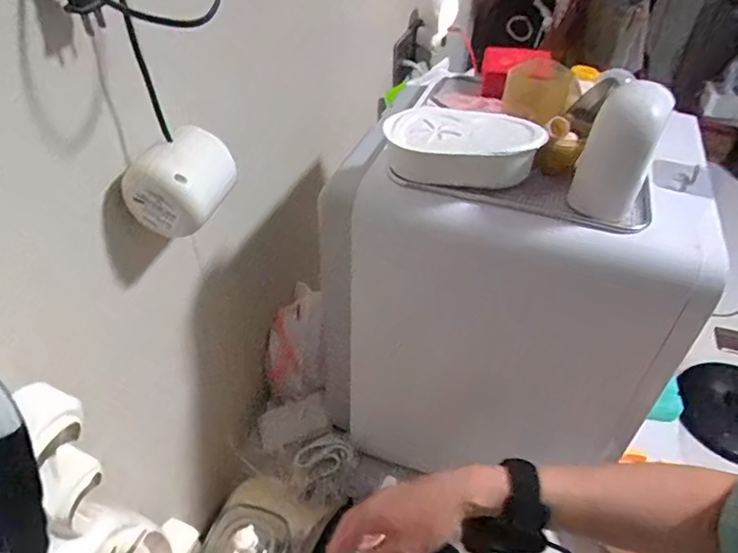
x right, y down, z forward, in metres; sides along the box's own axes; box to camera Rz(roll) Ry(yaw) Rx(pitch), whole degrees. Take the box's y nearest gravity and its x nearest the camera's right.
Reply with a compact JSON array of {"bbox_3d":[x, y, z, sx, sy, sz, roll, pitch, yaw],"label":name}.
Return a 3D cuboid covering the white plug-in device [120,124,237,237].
[{"bbox_3d":[-0.157,-0.079,0.450,0.079,0.070,0.065,8,40,8],"label":"white plug-in device"}]

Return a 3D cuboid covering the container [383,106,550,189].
[{"bbox_3d":[0.084,-0.116,0.491,0.137,0.041,0.087,-1,39,-3],"label":"container"}]

